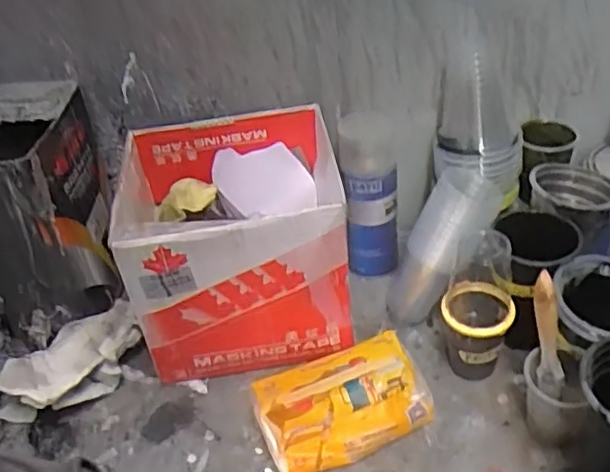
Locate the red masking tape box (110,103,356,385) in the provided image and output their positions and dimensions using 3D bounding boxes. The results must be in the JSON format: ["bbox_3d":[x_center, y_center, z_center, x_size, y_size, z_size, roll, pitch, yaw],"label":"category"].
[{"bbox_3d":[-0.071,0.002,0.746,0.219,0.200,0.221,-6,39,2],"label":"red masking tape box"}]

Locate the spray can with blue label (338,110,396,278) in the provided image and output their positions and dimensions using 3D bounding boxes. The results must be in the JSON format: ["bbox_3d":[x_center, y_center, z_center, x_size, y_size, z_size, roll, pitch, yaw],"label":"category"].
[{"bbox_3d":[0.075,-0.042,0.780,0.060,0.197,0.056,-3,39,5],"label":"spray can with blue label"}]

